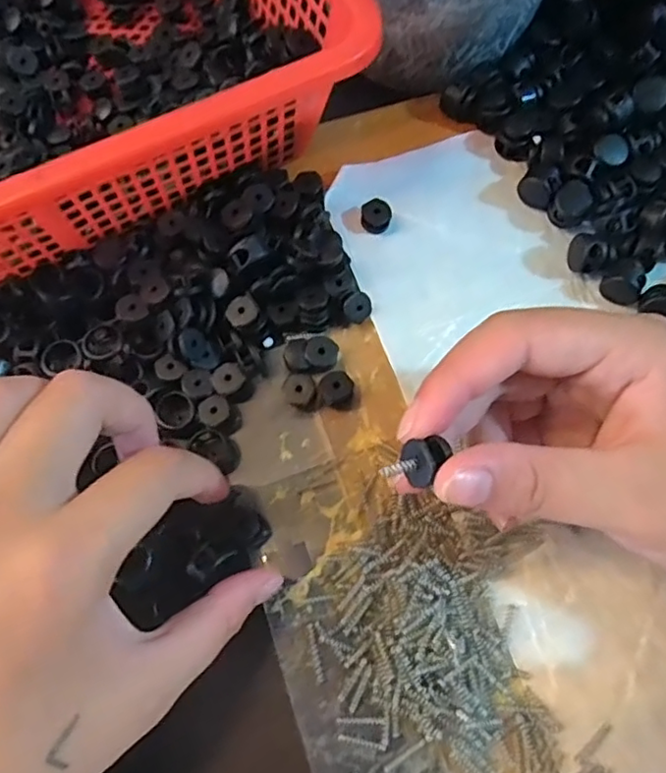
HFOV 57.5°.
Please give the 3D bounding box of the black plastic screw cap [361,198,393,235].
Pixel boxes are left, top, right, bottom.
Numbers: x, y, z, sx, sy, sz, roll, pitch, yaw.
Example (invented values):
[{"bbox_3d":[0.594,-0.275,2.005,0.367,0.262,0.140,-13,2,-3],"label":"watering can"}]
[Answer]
[{"bbox_3d":[0.019,-0.078,0.277,0.013,0.006,0.014,-1,68,2],"label":"black plastic screw cap"}]

